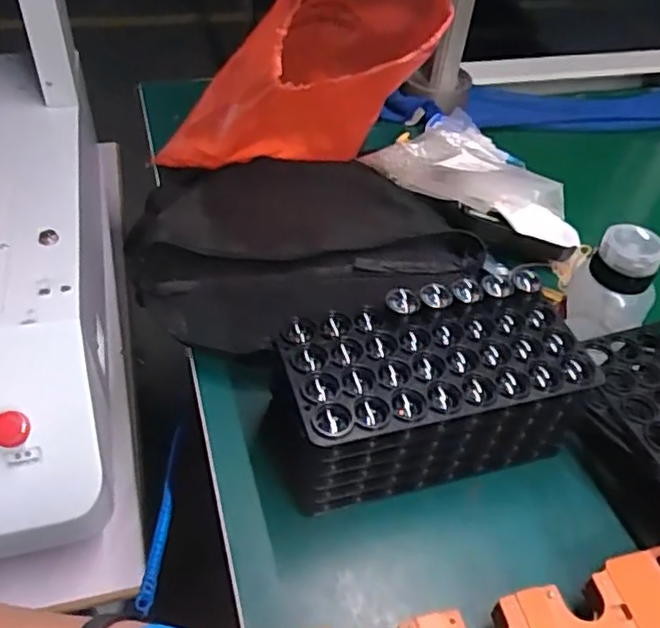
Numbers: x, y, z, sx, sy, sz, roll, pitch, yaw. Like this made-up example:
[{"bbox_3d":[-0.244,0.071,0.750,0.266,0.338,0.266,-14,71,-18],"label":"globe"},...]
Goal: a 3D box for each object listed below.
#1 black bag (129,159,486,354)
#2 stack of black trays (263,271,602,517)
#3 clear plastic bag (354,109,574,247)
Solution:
[{"bbox_3d":[-0.034,-0.071,0.605,0.290,0.066,0.241,-13,48,-16],"label":"black bag"},{"bbox_3d":[0.062,0.052,0.441,0.205,0.101,0.094,-9,47,-13],"label":"stack of black trays"},{"bbox_3d":[0.133,-0.148,0.664,0.168,0.032,0.224,-7,47,-11],"label":"clear plastic bag"}]

